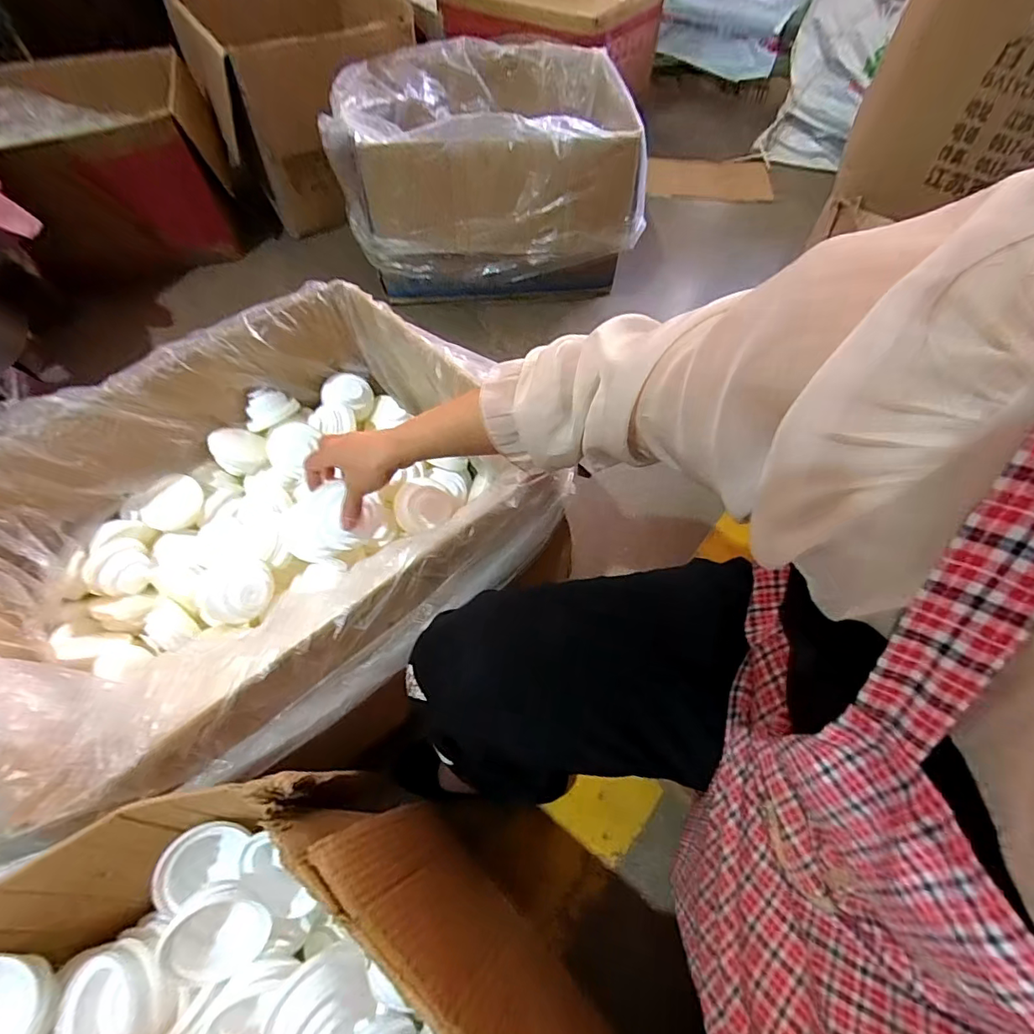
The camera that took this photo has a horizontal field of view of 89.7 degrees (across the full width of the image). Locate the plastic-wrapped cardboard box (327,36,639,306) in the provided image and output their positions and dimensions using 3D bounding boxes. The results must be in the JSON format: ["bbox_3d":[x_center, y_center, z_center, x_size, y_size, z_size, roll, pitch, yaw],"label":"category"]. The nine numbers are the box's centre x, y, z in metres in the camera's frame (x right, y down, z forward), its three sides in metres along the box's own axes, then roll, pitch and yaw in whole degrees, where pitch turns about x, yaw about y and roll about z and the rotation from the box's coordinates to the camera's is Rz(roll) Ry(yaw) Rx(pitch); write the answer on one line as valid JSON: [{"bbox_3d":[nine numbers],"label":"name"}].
[{"bbox_3d":[-0.059,-0.792,1.218,0.655,0.344,0.451,-6,58,-4],"label":"plastic-wrapped cardboard box"}]

